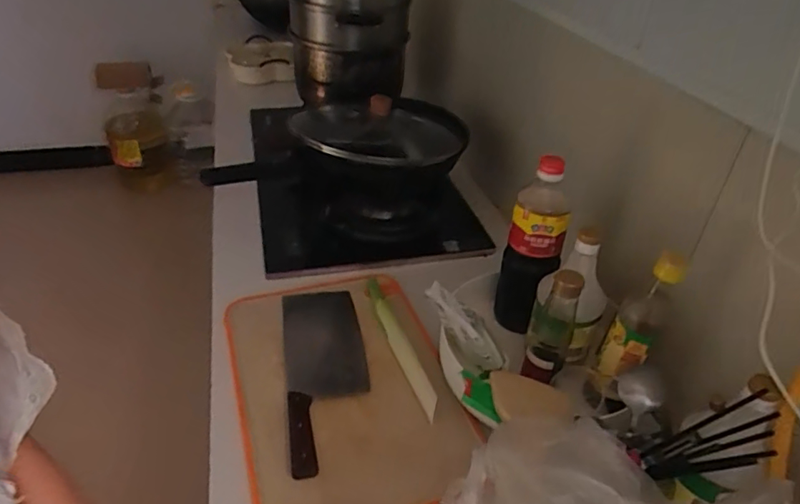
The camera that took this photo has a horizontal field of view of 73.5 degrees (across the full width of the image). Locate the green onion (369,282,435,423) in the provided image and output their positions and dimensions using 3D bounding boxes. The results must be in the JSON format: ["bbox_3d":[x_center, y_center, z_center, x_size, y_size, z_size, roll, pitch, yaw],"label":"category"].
[{"bbox_3d":[-0.003,0.132,0.803,0.026,0.022,0.266,-12,39,-19],"label":"green onion"}]

